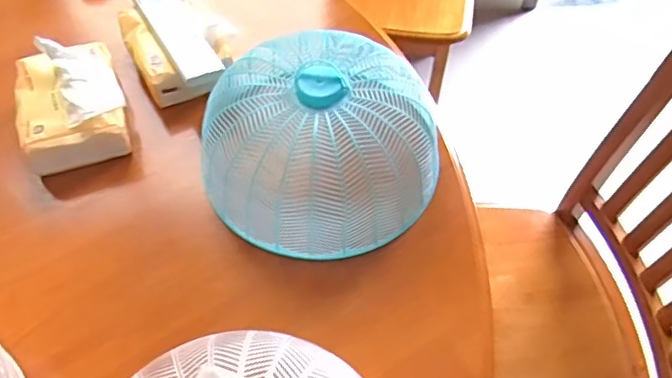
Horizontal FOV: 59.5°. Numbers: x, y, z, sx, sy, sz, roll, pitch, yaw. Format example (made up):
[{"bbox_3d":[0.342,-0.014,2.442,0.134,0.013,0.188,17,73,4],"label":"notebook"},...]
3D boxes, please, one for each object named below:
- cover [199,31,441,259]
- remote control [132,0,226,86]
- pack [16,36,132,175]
[{"bbox_3d":[-0.014,-0.044,0.561,0.214,0.115,0.195,14,59,9],"label":"cover"},{"bbox_3d":[-0.176,-0.177,0.643,0.048,0.016,0.174,-27,61,-16],"label":"remote control"},{"bbox_3d":[-0.273,-0.089,0.604,0.102,0.074,0.126,-17,59,-10],"label":"pack"}]

